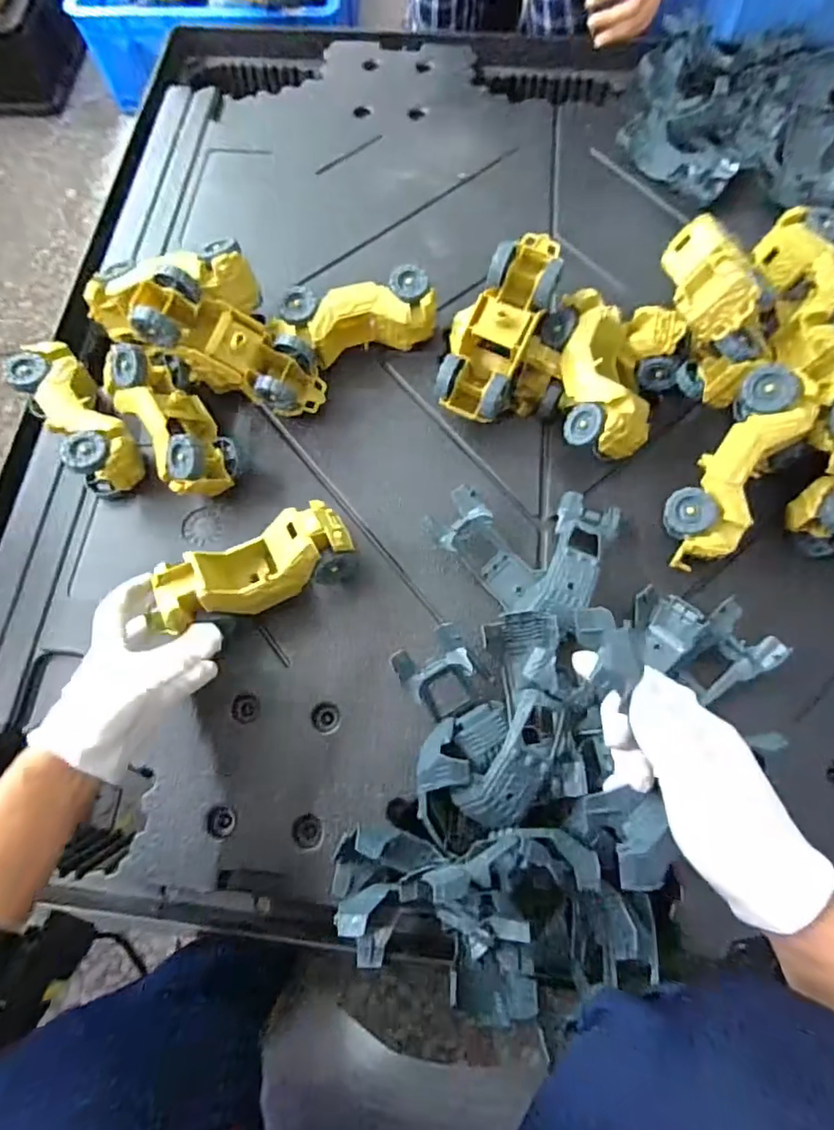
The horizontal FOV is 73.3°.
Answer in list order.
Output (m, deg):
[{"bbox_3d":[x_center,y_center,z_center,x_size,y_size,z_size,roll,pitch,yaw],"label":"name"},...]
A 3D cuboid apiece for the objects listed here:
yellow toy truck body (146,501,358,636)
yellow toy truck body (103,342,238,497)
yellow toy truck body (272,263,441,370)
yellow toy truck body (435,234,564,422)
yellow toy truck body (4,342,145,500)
[{"bbox_3d":[-0.135,0.002,0.472,0.159,0.057,0.063,-20,72,-11],"label":"yellow toy truck body"},{"bbox_3d":[-0.230,-0.133,0.532,0.076,0.073,0.156,-32,73,-9],"label":"yellow toy truck body"},{"bbox_3d":[-0.065,-0.245,0.571,0.169,0.061,0.063,-10,71,-2],"label":"yellow toy truck body"},{"bbox_3d":[0.082,-0.220,0.522,0.064,0.059,0.178,25,92,9],"label":"yellow toy truck body"},{"bbox_3d":[-0.325,-0.139,0.542,0.066,0.059,0.163,-35,74,-10],"label":"yellow toy truck body"}]

